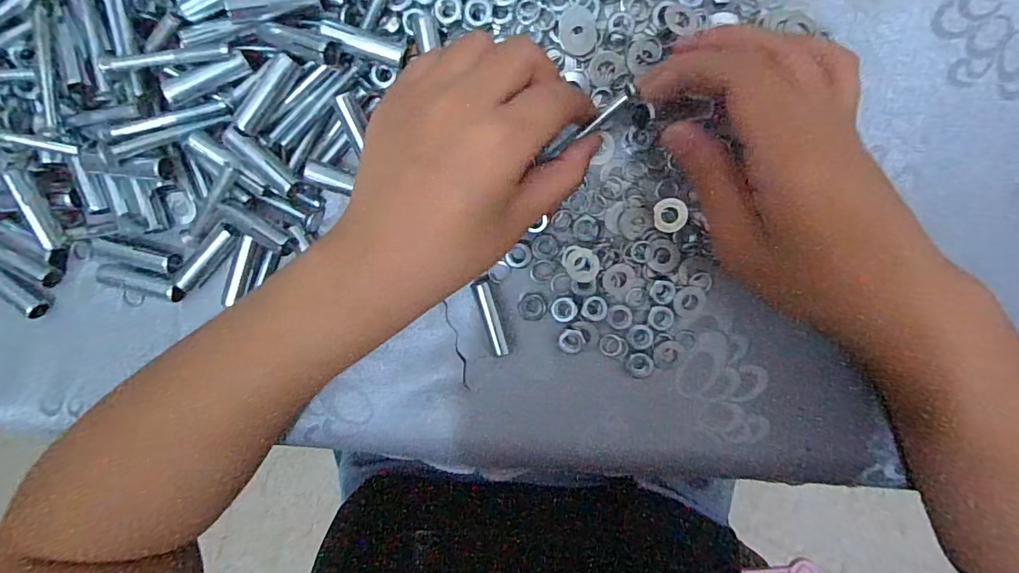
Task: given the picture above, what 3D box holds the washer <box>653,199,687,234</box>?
[{"bbox_3d":[0.079,-0.035,0.241,0.016,0.004,0.016,6,94,25],"label":"washer"}]

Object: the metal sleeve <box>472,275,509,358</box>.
[{"bbox_3d":[-0.009,0.016,0.249,0.009,0.011,0.037,-17,96,4],"label":"metal sleeve"}]

